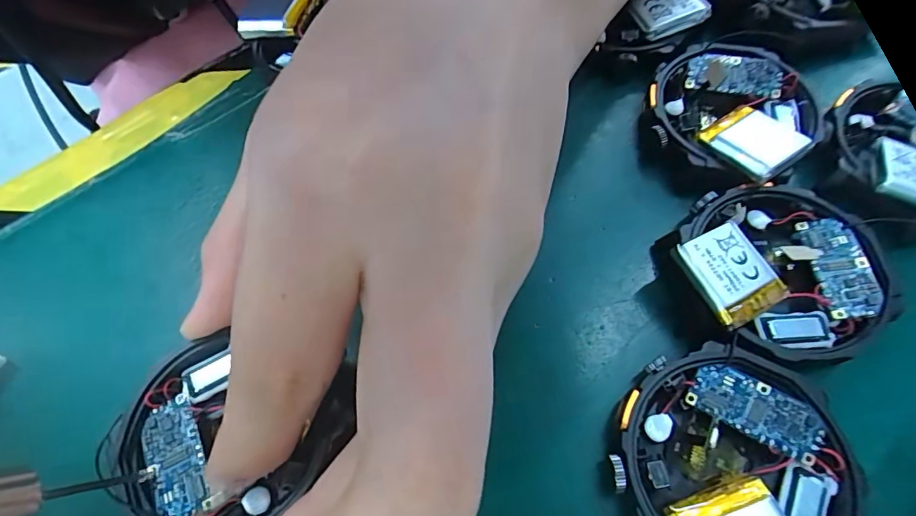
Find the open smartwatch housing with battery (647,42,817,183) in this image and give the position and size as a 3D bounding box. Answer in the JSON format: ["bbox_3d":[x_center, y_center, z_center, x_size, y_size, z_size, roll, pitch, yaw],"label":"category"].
[{"bbox_3d":[0.084,-0.048,0.147,0.046,0.012,0.051,37,72,17],"label":"open smartwatch housing with battery"}]

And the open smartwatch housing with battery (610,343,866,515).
[{"bbox_3d":[0.059,0.045,0.103,0.047,0.010,0.050,-1,65,1],"label":"open smartwatch housing with battery"}]

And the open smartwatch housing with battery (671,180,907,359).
[{"bbox_3d":[0.083,0.000,0.122,0.051,0.009,0.048,-1,65,1],"label":"open smartwatch housing with battery"}]

